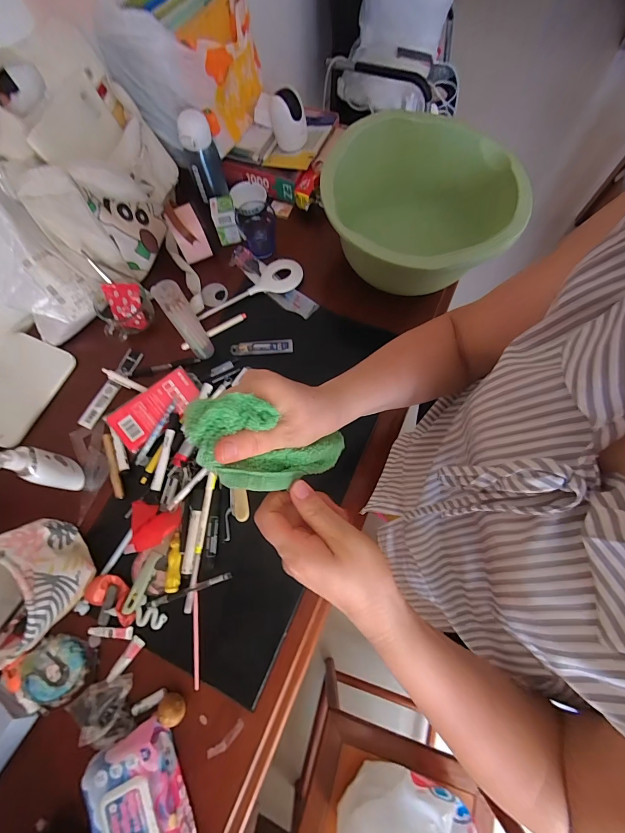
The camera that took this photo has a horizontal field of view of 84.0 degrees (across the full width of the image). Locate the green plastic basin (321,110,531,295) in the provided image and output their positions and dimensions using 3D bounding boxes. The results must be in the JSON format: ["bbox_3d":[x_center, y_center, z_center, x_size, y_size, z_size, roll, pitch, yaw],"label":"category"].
[{"bbox_3d":[0.221,-0.402,0.709,0.341,0.200,0.369,-1,71,2],"label":"green plastic basin"}]

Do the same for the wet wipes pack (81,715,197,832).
[{"bbox_3d":[-0.222,0.519,0.456,0.104,0.058,0.174,-27,72,-7],"label":"wet wipes pack"}]

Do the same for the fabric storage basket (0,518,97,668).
[{"bbox_3d":[-0.429,0.250,0.498,0.146,0.150,0.172,-25,72,-6],"label":"fabric storage basket"}]

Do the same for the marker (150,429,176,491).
[{"bbox_3d":[-0.267,0.077,0.622,0.019,0.021,0.108,8,72,5],"label":"marker"}]

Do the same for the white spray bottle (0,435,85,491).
[{"bbox_3d":[-0.436,0.077,0.545,0.054,0.171,0.057,13,72,7],"label":"white spray bottle"}]

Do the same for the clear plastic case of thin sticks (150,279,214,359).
[{"bbox_3d":[-0.222,-0.164,0.619,0.039,0.179,0.037,-33,73,-9],"label":"clear plastic case of thin sticks"}]

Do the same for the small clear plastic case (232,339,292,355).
[{"bbox_3d":[-0.102,-0.140,0.703,0.125,0.010,0.027,-6,71,0],"label":"small clear plastic case"}]

